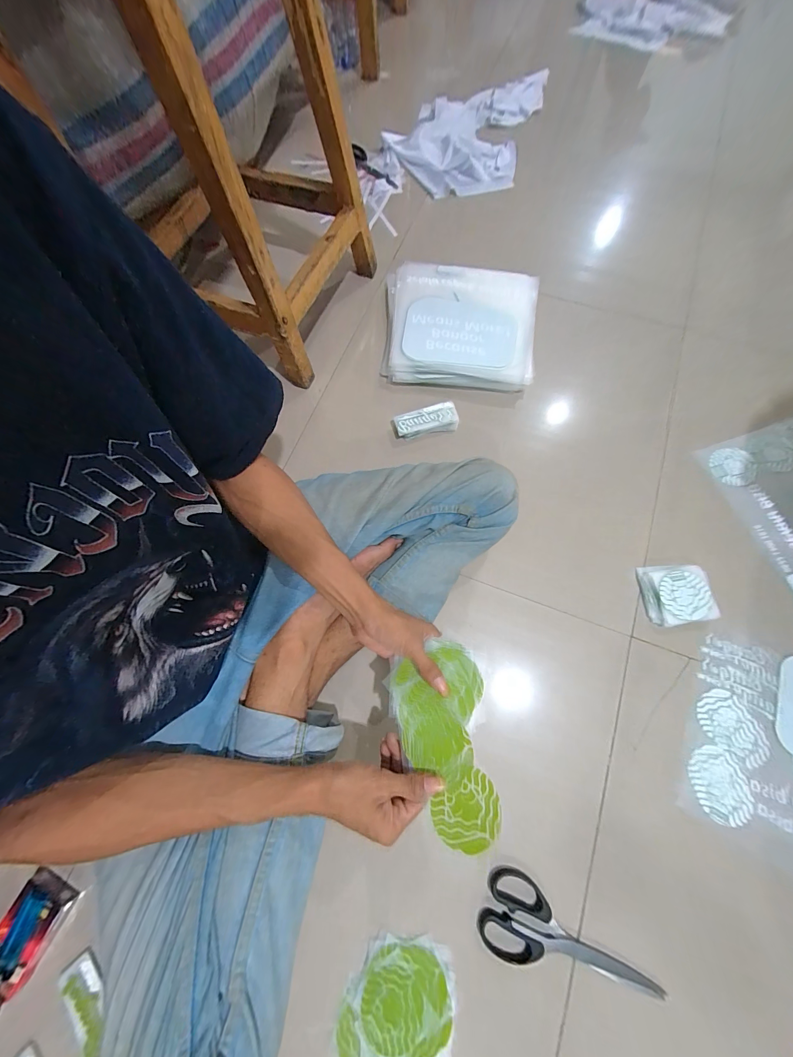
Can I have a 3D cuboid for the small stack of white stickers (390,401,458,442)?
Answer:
[{"bbox_3d":[0.049,-0.183,0.573,0.109,0.029,0.045,-13,73,-5],"label":"small stack of white stickers"}]

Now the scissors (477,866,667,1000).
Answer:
[{"bbox_3d":[0.193,0.474,0.374,0.200,0.010,0.081,26,74,7],"label":"scissors"}]

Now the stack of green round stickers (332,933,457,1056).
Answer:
[{"bbox_3d":[0.000,0.530,0.356,0.120,0.011,0.136,9,72,2],"label":"stack of green round stickers"}]

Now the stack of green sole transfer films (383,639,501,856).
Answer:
[{"bbox_3d":[0.059,0.223,0.364,0.106,0.020,0.181,-20,58,-1],"label":"stack of green sole transfer films"}]

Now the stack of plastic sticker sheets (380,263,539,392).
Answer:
[{"bbox_3d":[0.121,-0.383,0.632,0.291,0.047,0.282,6,72,1],"label":"stack of plastic sticker sheets"}]

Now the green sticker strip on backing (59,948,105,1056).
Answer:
[{"bbox_3d":[-0.345,0.537,0.374,0.040,0.010,0.093,-40,77,-12],"label":"green sticker strip on backing"}]

